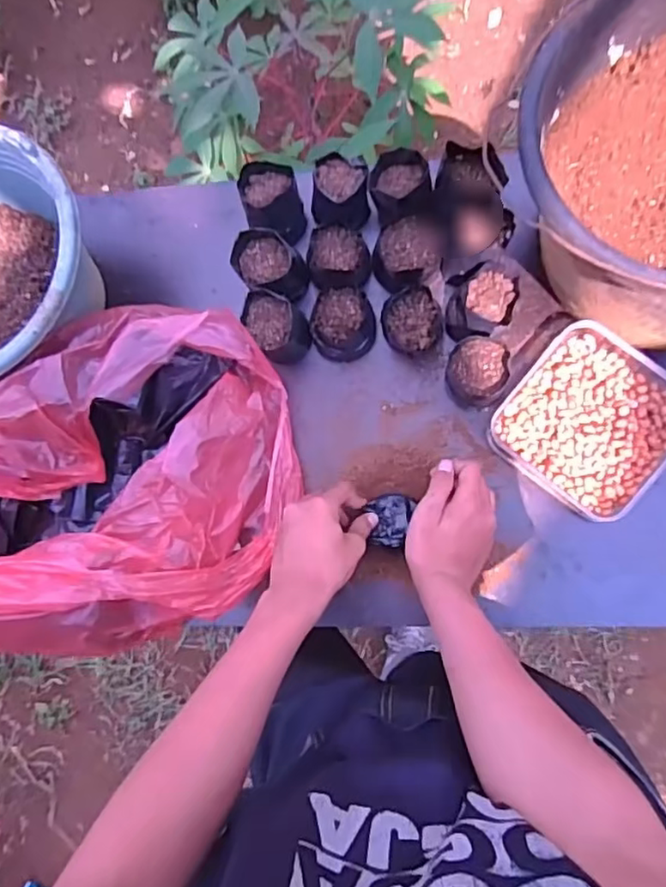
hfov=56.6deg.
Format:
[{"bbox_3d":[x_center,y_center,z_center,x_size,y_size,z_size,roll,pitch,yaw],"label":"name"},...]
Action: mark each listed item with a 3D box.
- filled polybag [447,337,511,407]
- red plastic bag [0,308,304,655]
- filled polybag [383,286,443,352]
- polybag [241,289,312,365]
[{"bbox_3d":[0.142,-0.069,0.612,0.065,0.057,0.057,-41,82,-1],"label":"filled polybag"},{"bbox_3d":[-0.249,0.048,0.592,0.412,0.154,0.291,-19,82,2],"label":"red plastic bag"},{"bbox_3d":[0.081,-0.121,0.631,0.059,0.061,0.060,0,83,4],"label":"filled polybag"},{"bbox_3d":[-0.058,-0.123,0.647,0.055,0.081,0.058,0,83,4],"label":"polybag"}]

